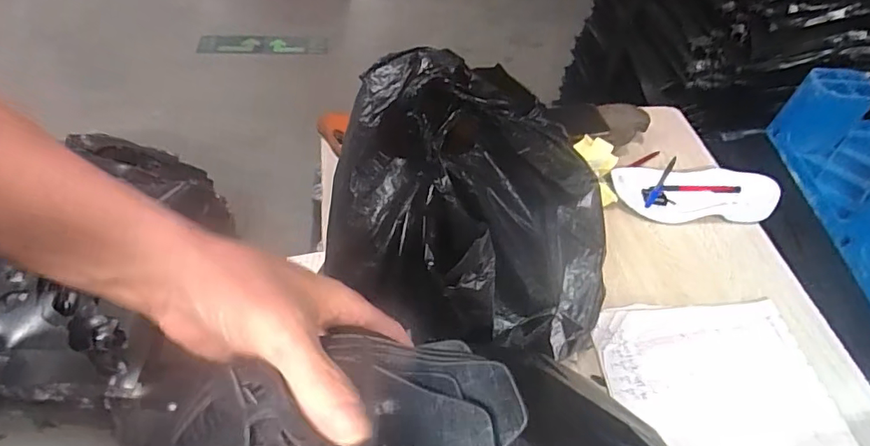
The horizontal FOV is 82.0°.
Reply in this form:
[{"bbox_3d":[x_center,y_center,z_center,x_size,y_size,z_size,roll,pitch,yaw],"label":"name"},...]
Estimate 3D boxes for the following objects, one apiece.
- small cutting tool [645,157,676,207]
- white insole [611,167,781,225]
[{"bbox_3d":[0.362,-0.064,0.798,0.014,0.010,0.108,30,68,19],"label":"small cutting tool"},{"bbox_3d":[0.403,-0.048,0.785,0.240,0.029,0.091,1,69,0],"label":"white insole"}]

